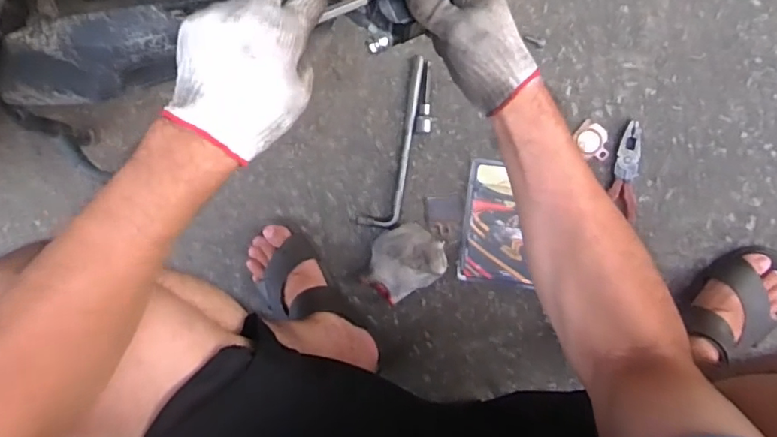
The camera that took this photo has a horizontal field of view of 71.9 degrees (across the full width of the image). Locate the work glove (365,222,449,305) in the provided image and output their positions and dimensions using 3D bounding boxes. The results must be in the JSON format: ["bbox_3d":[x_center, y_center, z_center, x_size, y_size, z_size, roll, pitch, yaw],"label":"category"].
[{"bbox_3d":[0.020,0.058,0.728,0.115,0.037,0.091,-33,91,6],"label":"work glove"}]

